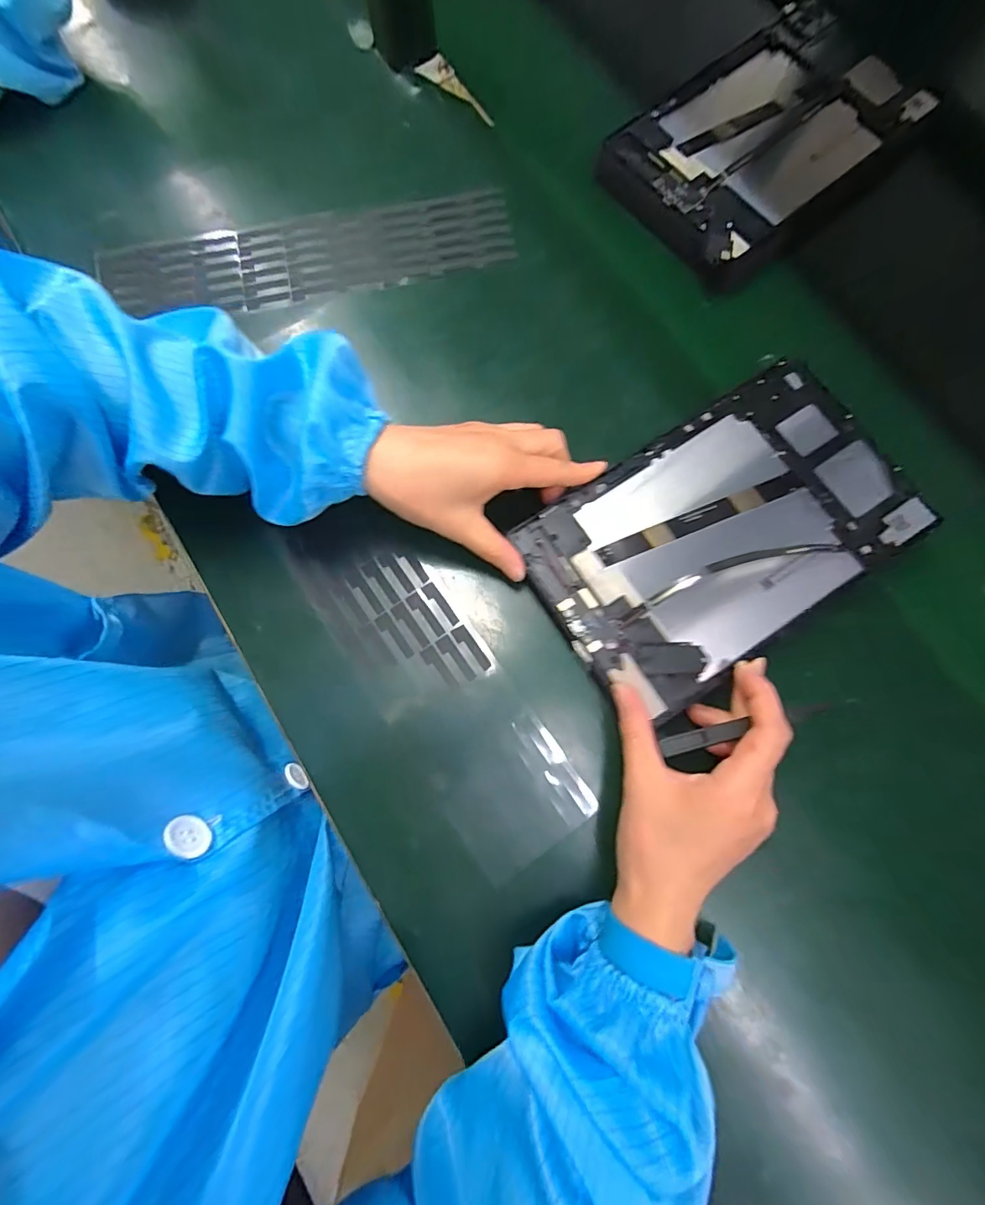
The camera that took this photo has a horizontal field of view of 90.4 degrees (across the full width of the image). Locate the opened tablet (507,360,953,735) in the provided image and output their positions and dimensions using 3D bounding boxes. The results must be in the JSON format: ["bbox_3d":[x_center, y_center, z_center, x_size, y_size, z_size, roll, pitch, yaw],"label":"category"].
[{"bbox_3d":[0.149,-0.048,0.318,0.240,0.009,0.145,-33,79,-6],"label":"opened tablet"}]

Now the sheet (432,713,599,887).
[{"bbox_3d":[0.014,0.124,0.313,0.083,0.004,0.074,-35,78,-2],"label":"sheet"}]

